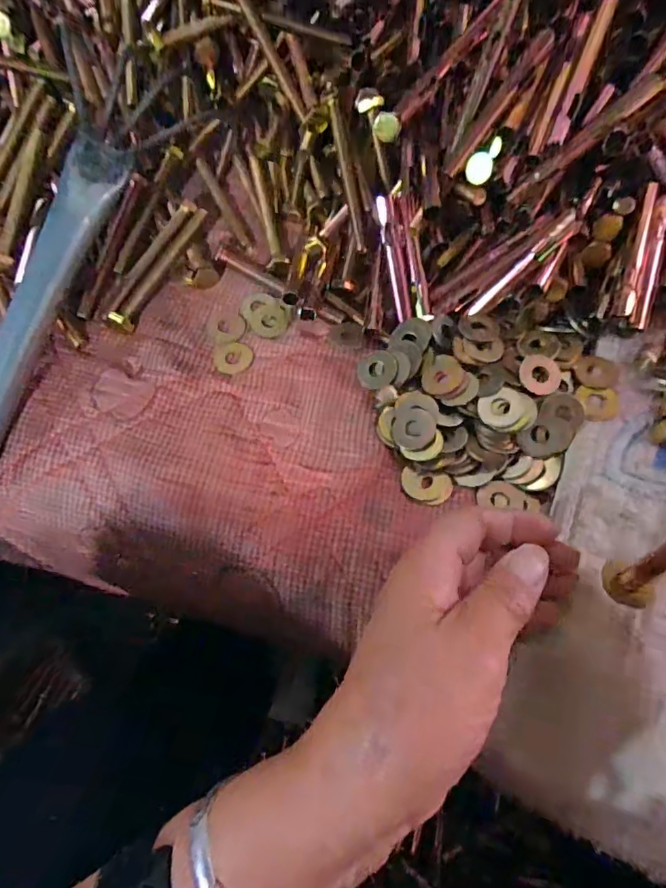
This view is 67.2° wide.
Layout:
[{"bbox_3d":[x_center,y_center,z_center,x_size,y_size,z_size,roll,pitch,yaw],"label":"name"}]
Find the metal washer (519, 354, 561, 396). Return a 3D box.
[{"bbox_3d":[0.121,-0.040,0.293,0.022,0.005,0.026,15,68,9],"label":"metal washer"}]

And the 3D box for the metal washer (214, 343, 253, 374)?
[{"bbox_3d":[-0.063,-0.055,0.318,0.023,0.004,0.024,-1,66,2],"label":"metal washer"}]

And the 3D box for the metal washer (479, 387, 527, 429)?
[{"bbox_3d":[0.097,-0.020,0.285,0.024,0.004,0.022,-2,79,12],"label":"metal washer"}]

